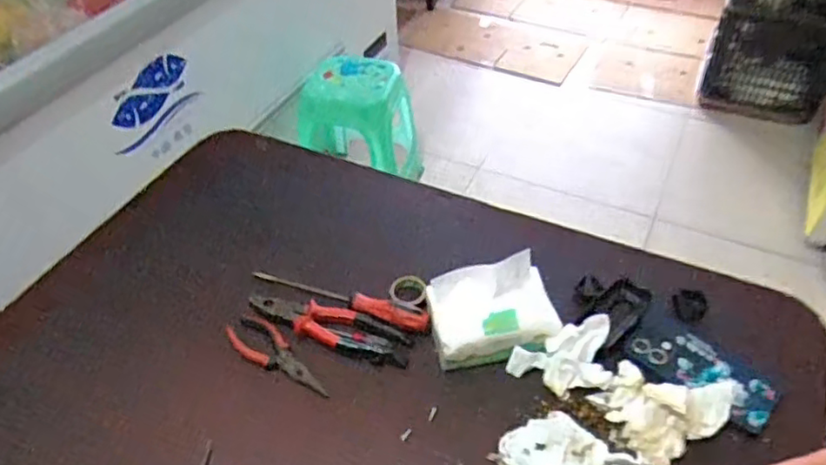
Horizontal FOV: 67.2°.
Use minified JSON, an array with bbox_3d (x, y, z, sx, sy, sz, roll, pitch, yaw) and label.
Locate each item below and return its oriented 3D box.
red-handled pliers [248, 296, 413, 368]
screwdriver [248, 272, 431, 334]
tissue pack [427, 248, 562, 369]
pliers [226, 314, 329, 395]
[{"bbox_3d":[-0.102,0.111,0.755,0.202,0.020,0.049,14,48,15],"label":"red-handled pliers"},{"bbox_3d":[-0.095,0.076,0.776,0.248,0.021,0.028,15,48,16],"label":"screwdriver"},{"bbox_3d":[0.091,0.087,0.715,0.138,0.084,0.082,-11,46,-9],"label":"tissue pack"},{"bbox_3d":[-0.153,0.142,0.732,0.148,0.013,0.047,23,50,22],"label":"pliers"}]

